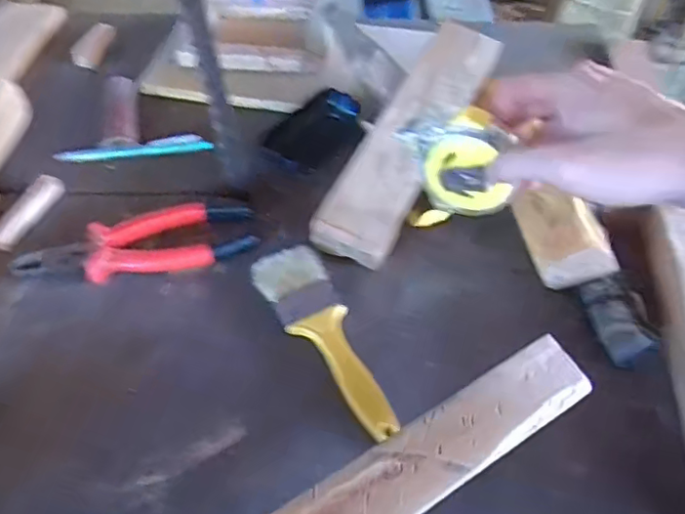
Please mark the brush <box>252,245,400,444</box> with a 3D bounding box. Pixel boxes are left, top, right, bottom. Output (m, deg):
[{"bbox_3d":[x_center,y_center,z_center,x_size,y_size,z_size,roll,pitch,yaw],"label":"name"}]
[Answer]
[{"bbox_3d":[-0.010,0.058,0.424,0.051,0.012,0.168,-22,54,-20],"label":"brush"}]

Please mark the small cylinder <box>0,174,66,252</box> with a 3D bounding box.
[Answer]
[{"bbox_3d":[-0.267,-0.039,0.495,0.021,0.015,0.080,13,50,9],"label":"small cylinder"}]

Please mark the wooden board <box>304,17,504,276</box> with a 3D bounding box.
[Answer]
[{"bbox_3d":[0.063,-0.111,0.514,0.062,0.030,0.266,24,67,17],"label":"wooden board"}]

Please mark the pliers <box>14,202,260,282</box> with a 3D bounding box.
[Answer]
[{"bbox_3d":[-0.166,-0.010,0.469,0.186,0.020,0.055,-9,51,-9],"label":"pliers"}]

